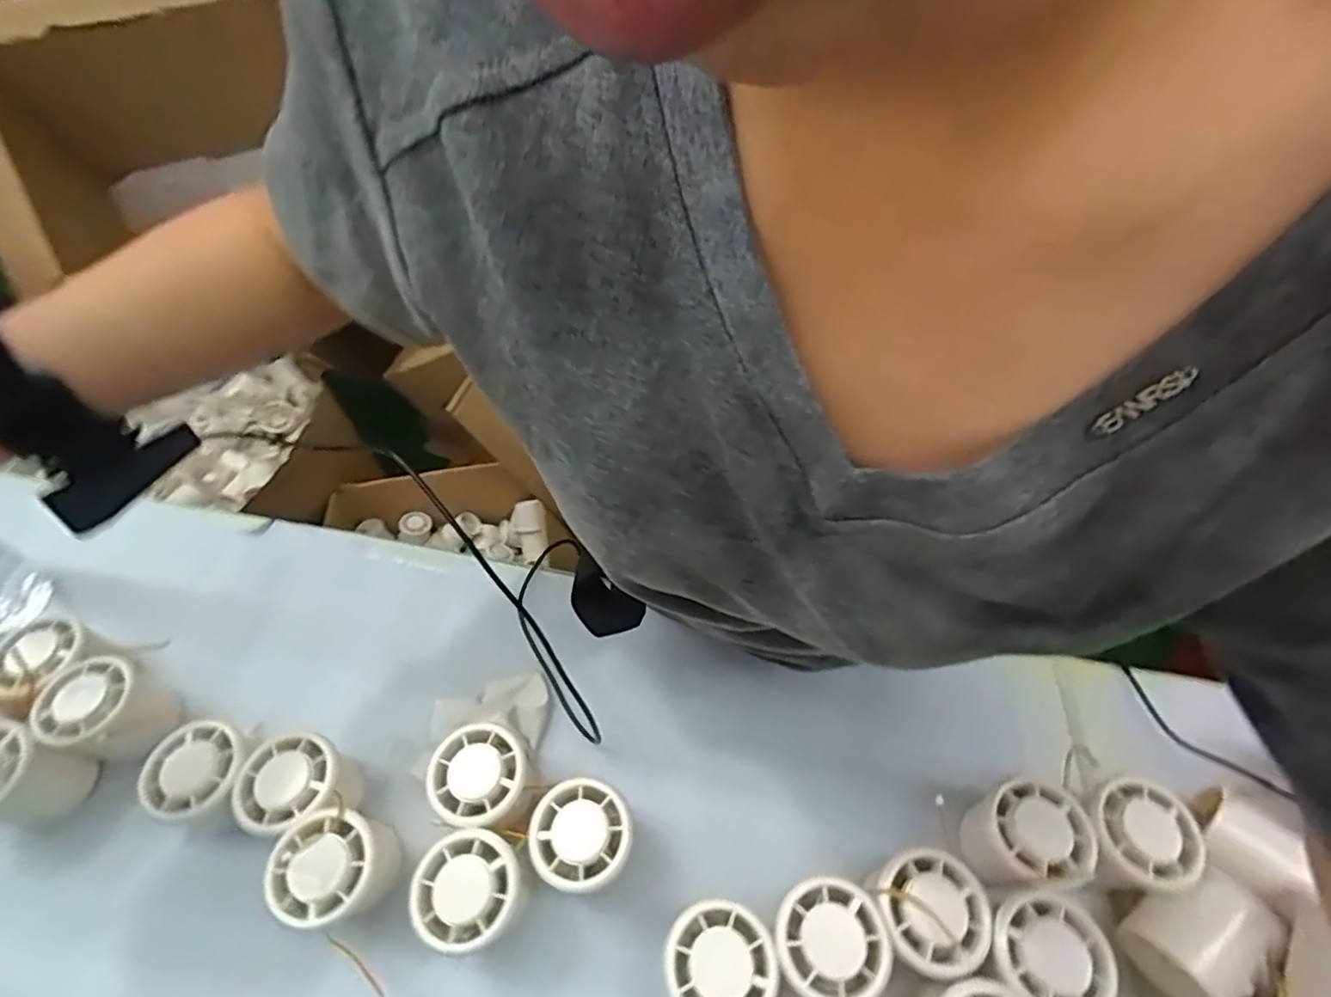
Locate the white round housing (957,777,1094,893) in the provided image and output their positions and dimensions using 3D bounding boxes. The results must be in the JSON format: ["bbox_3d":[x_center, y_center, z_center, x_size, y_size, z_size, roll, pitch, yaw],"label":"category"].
[{"bbox_3d":[0.207,0.199,0.363,0.053,0.053,0.052,0,54,0],"label":"white round housing"}]

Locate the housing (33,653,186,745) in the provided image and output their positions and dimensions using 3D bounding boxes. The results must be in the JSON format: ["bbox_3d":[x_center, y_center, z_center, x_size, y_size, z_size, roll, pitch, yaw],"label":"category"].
[{"bbox_3d":[-0.363,0.141,0.407,0.059,0.063,0.052,18,56,13],"label":"housing"}]

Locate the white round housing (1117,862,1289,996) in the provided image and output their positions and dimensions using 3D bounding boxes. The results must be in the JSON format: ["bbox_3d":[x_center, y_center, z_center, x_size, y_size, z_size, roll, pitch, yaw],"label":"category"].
[{"bbox_3d":[0.289,0.239,0.339,0.061,0.053,0.054,-27,58,-17],"label":"white round housing"}]

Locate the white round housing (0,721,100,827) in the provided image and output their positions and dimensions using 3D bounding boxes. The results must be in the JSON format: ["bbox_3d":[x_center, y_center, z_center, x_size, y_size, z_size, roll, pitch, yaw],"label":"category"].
[{"bbox_3d":[-0.402,0.174,0.384,0.051,0.056,0.050,0,54,0],"label":"white round housing"}]

